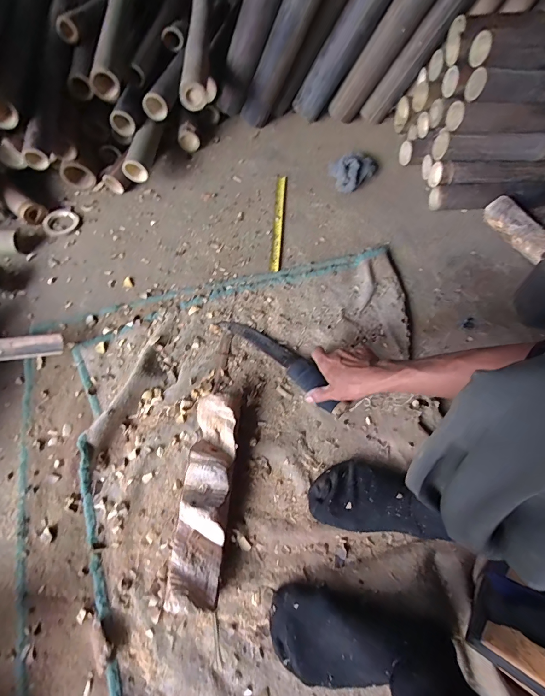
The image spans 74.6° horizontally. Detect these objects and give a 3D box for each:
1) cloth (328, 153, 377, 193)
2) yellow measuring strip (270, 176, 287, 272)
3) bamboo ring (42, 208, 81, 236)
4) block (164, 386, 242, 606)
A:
[{"bbox_3d":[0.197,-0.448,0.895,0.104,0.058,0.085,-34,70,-15],"label":"cloth"},{"bbox_3d":[0.013,-0.304,0.854,0.025,0.005,0.293,4,66,2],"label":"yellow measuring strip"},{"bbox_3d":[-0.495,-0.294,0.837,0.079,0.011,0.079,1,65,-2],"label":"bamboo ring"},{"bbox_3d":[-0.102,0.219,0.564,0.074,0.061,0.302,6,65,0],"label":"block"}]

